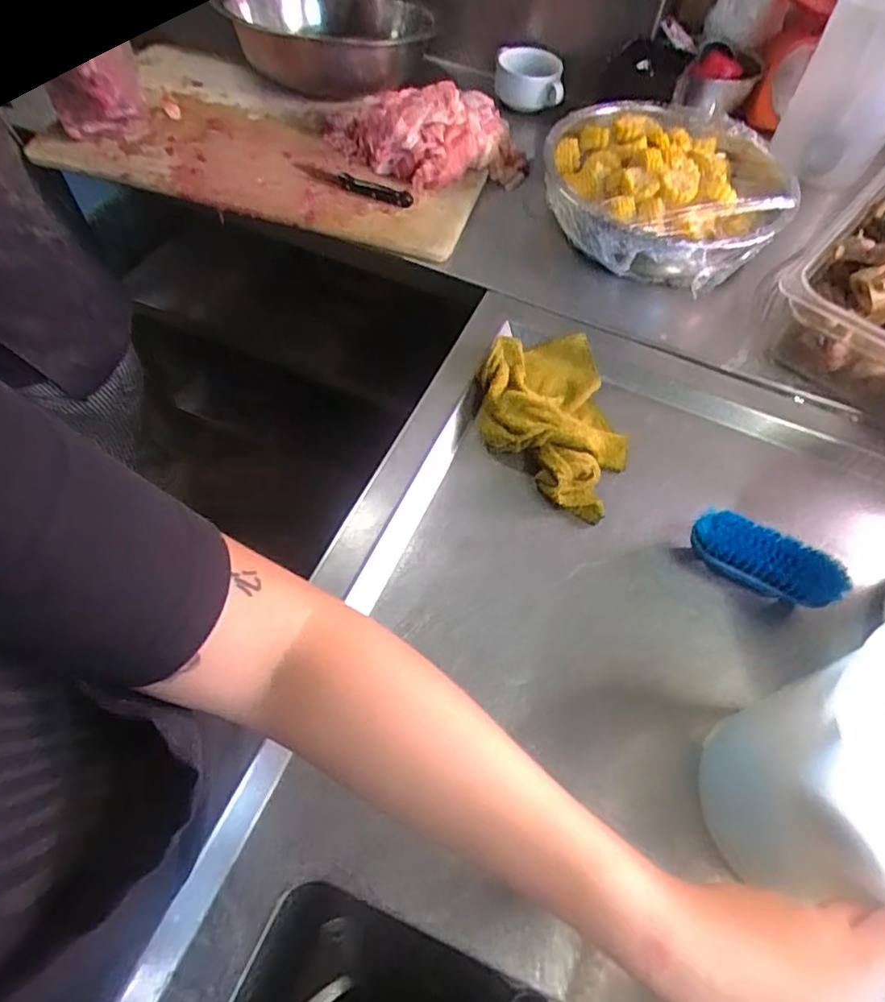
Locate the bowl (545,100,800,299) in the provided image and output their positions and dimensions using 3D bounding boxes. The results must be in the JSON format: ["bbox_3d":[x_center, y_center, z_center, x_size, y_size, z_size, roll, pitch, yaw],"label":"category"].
[{"bbox_3d":[0.287,-0.408,0.761,0.292,0.096,0.317,2,58,-3],"label":"bowl"}]

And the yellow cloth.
[{"bbox_3d":[0.116,-0.085,0.599,0.145,0.046,0.225,-9,59,-10],"label":"yellow cloth"}]

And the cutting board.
[{"bbox_3d":[-0.235,-0.525,0.841,0.632,0.041,0.370,19,61,12],"label":"cutting board"}]

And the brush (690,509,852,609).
[{"bbox_3d":[0.287,0.057,0.521,0.135,0.050,0.050,22,59,9],"label":"brush"}]

